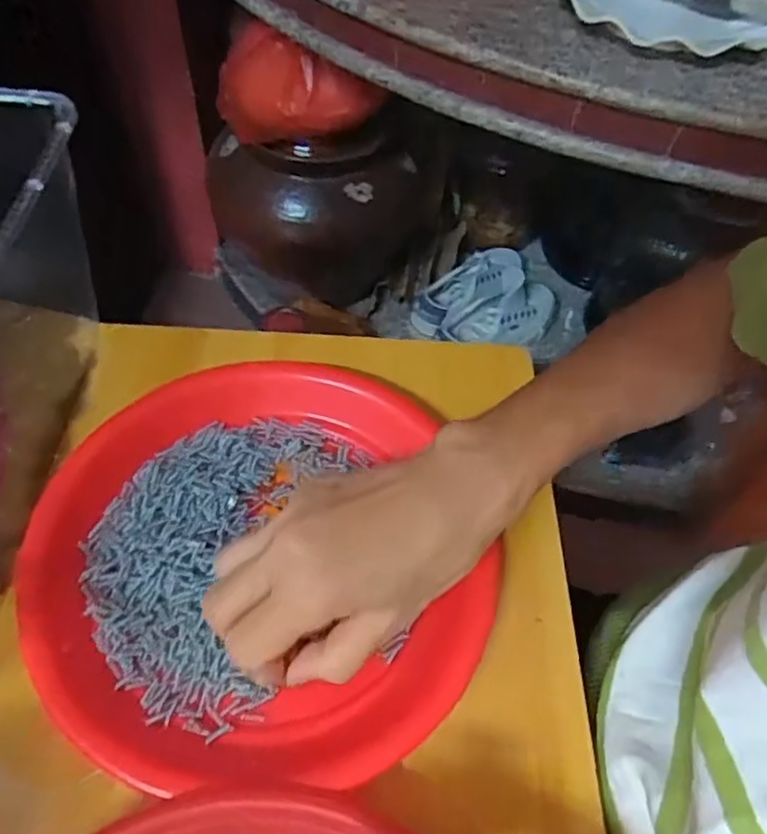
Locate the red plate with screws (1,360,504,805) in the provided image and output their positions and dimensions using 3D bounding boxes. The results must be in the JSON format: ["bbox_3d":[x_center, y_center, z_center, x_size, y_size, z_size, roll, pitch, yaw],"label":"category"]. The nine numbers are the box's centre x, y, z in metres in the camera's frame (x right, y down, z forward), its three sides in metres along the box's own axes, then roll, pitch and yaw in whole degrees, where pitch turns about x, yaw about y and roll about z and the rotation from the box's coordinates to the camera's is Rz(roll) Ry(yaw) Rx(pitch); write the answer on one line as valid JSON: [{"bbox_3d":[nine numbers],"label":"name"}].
[{"bbox_3d":[-0.063,0.068,0.351,0.221,0.028,0.223,2,55,-3],"label":"red plate with screws"}]

